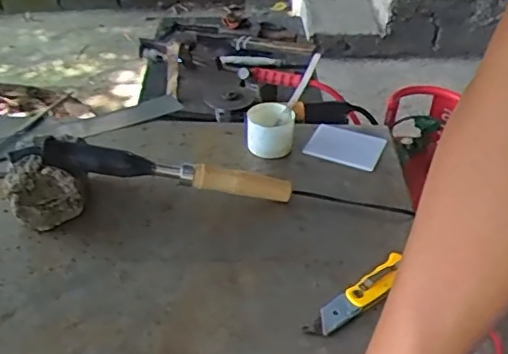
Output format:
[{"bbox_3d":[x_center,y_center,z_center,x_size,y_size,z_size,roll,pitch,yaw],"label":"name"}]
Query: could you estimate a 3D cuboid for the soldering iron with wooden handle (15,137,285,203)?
[{"bbox_3d":[-0.113,-0.009,0.678,0.321,0.032,0.030,9,36,-12],"label":"soldering iron with wooden handle"}]

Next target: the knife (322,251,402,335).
[{"bbox_3d":[0.113,0.119,0.592,0.124,0.016,0.027,-27,45,-31],"label":"knife"}]

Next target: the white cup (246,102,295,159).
[{"bbox_3d":[0.022,-0.063,0.800,0.064,0.055,0.064,0,38,0],"label":"white cup"}]

